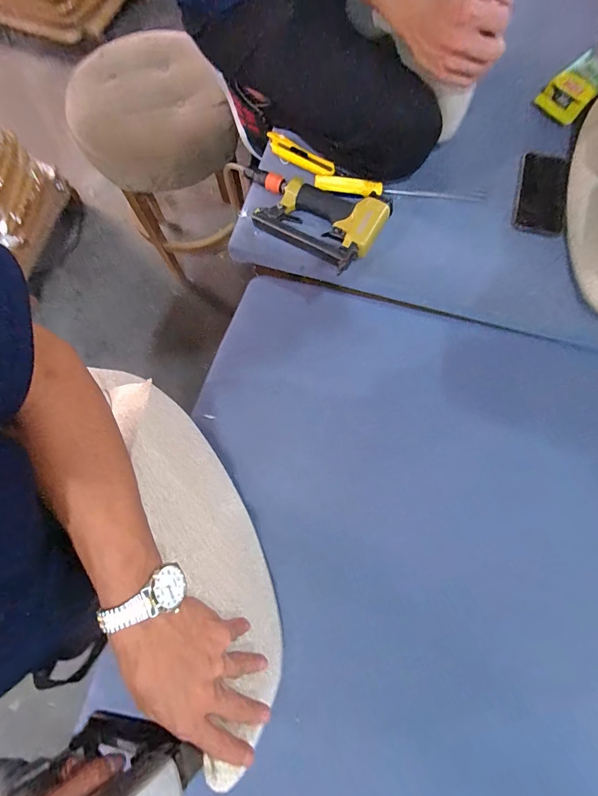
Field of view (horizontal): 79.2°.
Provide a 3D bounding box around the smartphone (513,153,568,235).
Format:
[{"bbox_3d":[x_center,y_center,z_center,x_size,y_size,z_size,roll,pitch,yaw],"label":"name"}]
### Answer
[{"bbox_3d":[0.412,-0.350,0.615,0.079,0.008,0.163,14,77,4],"label":"smartphone"}]

